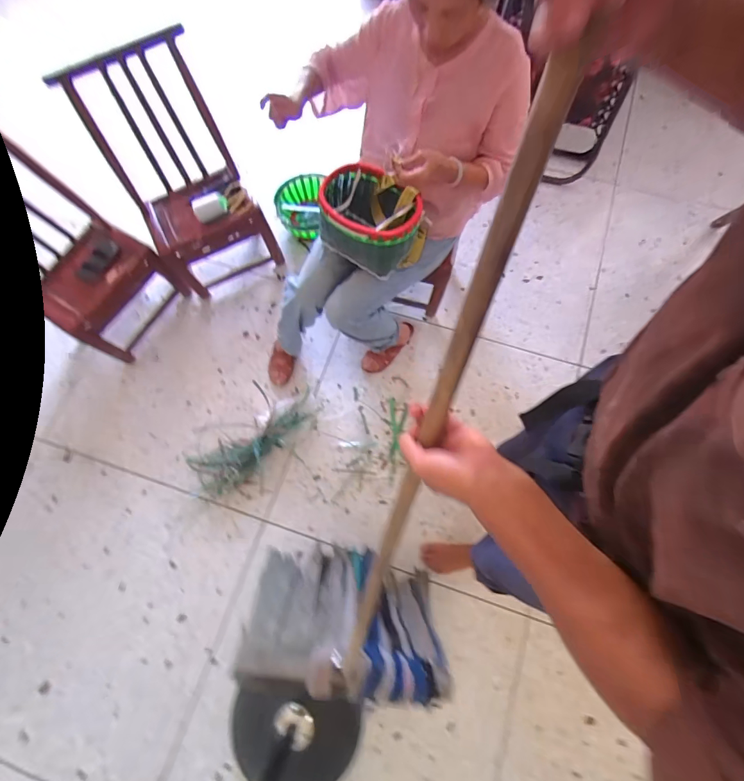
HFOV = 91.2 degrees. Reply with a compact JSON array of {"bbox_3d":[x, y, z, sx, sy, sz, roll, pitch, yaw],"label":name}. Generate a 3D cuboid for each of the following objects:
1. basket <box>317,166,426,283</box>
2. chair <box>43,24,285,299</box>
[{"bbox_3d":[0.002,-0.439,0.945,0.270,0.179,0.211,12,74,6],"label":"basket"},{"bbox_3d":[-0.671,-0.756,1.304,0.400,0.569,0.515,-28,74,-6],"label":"chair"}]

